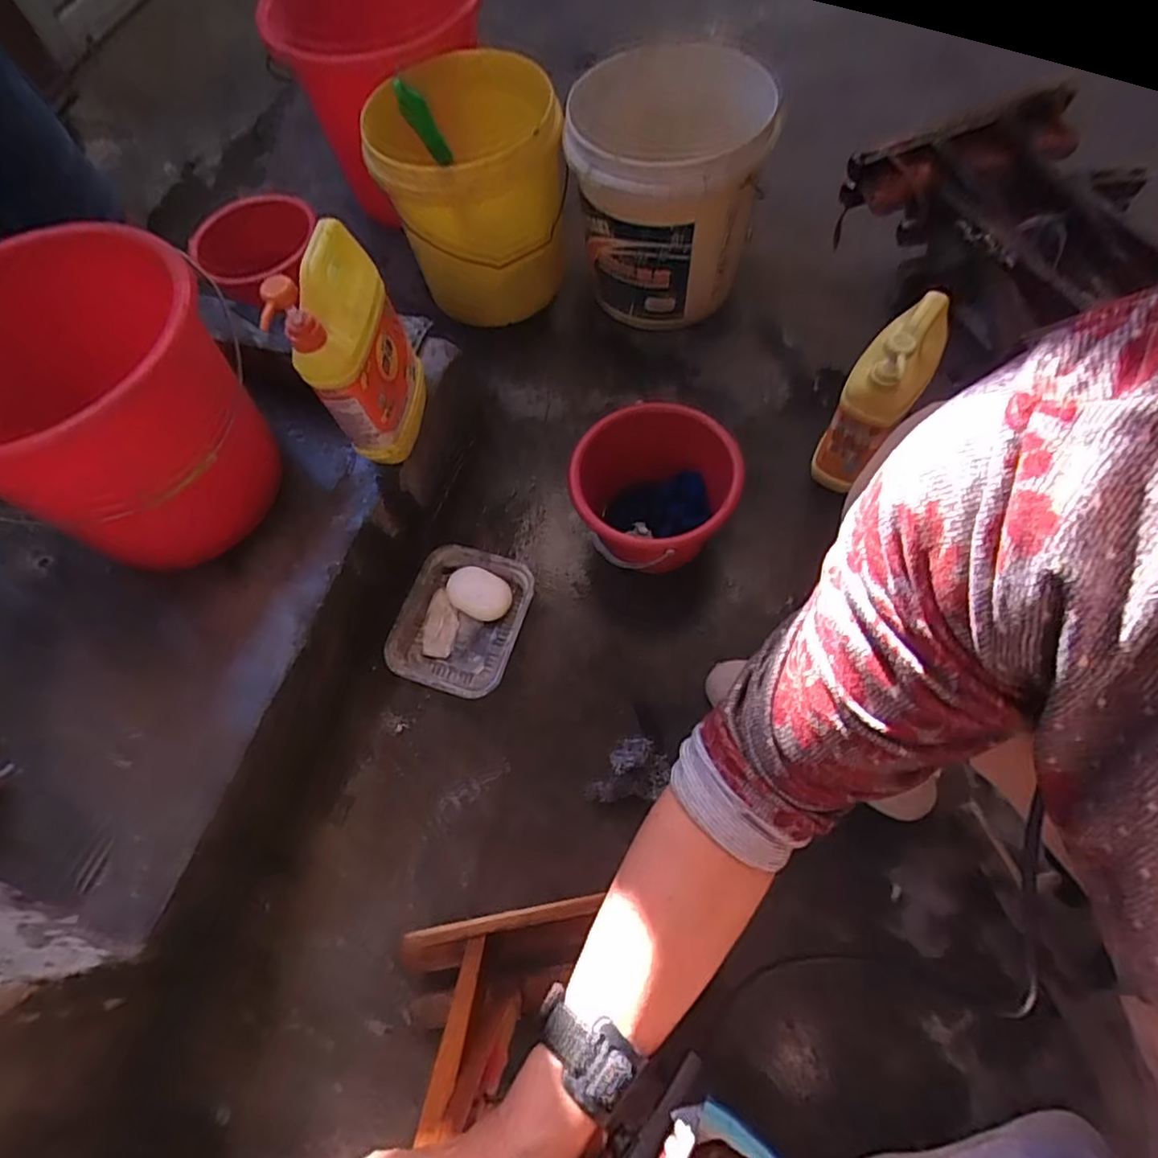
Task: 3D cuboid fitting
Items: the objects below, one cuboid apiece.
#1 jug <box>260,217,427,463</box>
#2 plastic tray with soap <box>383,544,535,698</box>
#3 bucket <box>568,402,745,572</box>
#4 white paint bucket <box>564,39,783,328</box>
[{"bbox_3d":[-0.227,-0.241,0.668,0.068,0.221,0.146,4,66,4],"label":"jug"},{"bbox_3d":[-0.145,0.052,0.796,0.149,0.033,0.182,15,67,9],"label":"plastic tray with soap"},{"bbox_3d":[0.092,-0.089,0.767,0.190,0.156,0.175,-1,66,2],"label":"bucket"},{"bbox_3d":[0.122,-0.555,0.912,0.279,0.243,0.262,-1,66,2],"label":"white paint bucket"}]

